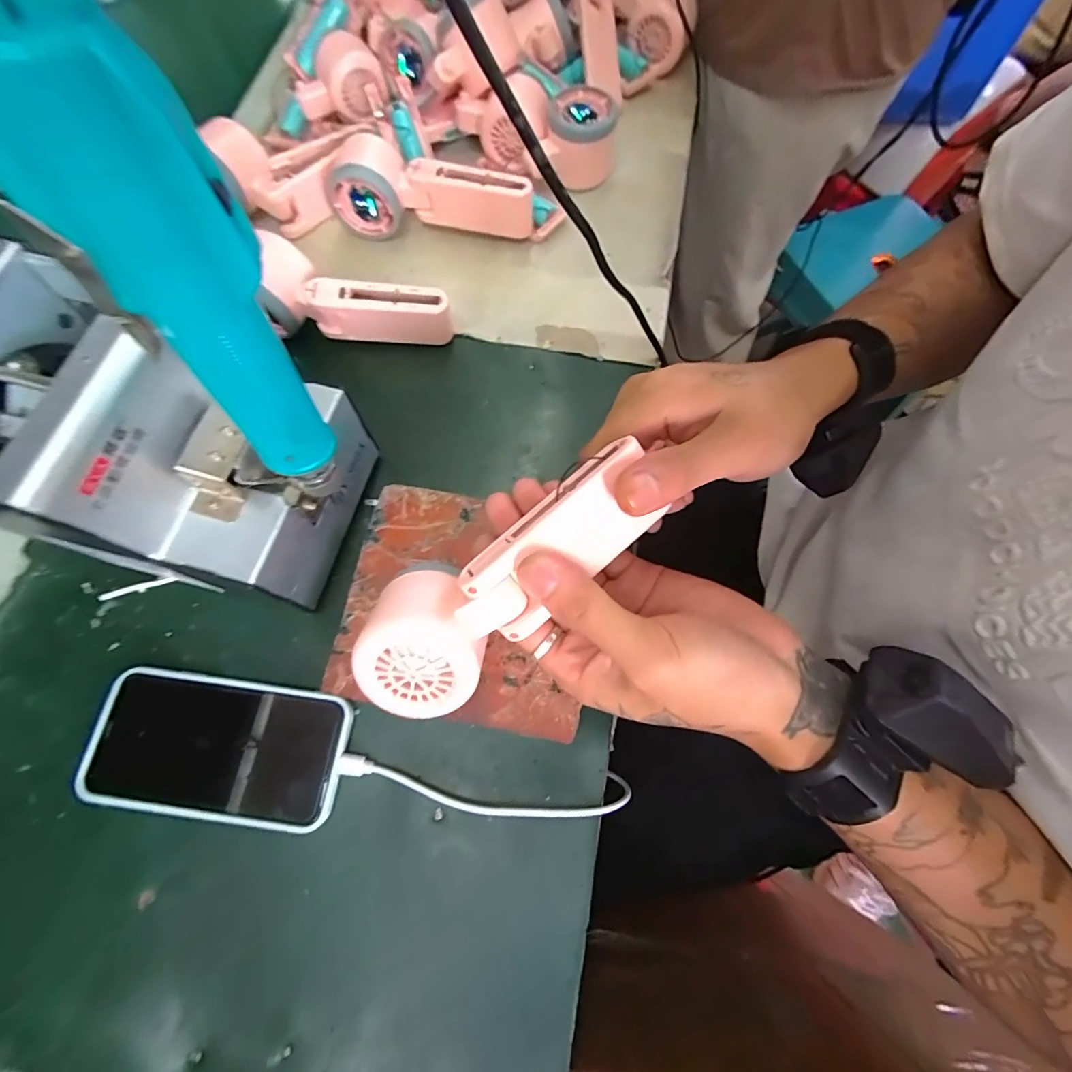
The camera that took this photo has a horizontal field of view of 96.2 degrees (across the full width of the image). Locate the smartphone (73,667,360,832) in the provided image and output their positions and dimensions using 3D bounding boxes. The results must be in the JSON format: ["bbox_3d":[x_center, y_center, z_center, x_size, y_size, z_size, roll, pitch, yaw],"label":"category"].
[{"bbox_3d":[-0.186,0.124,0.284,0.142,0.011,0.076,6,72,2],"label":"smartphone"}]

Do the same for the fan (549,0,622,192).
[{"bbox_3d":[0.051,-0.409,0.446,0.052,0.054,0.189,8,72,2],"label":"fan"}]

